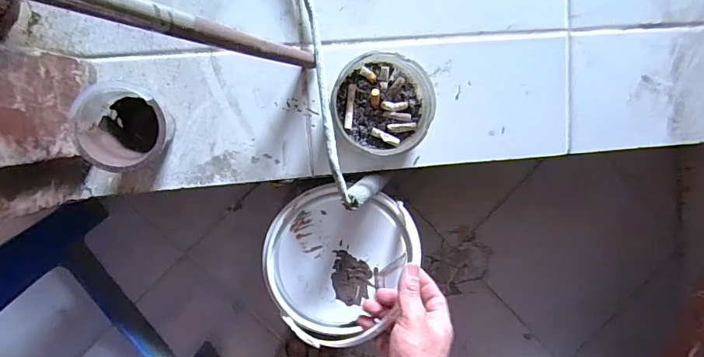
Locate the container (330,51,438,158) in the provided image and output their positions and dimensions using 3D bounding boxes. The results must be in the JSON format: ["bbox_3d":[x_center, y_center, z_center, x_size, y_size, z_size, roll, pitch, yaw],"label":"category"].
[{"bbox_3d":[0.030,-0.077,0.465,0.103,0.037,0.099,-1,94,-8],"label":"container"}]

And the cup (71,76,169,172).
[{"bbox_3d":[-0.195,-0.042,0.404,0.068,0.103,0.066,-1,97,-8],"label":"cup"}]

